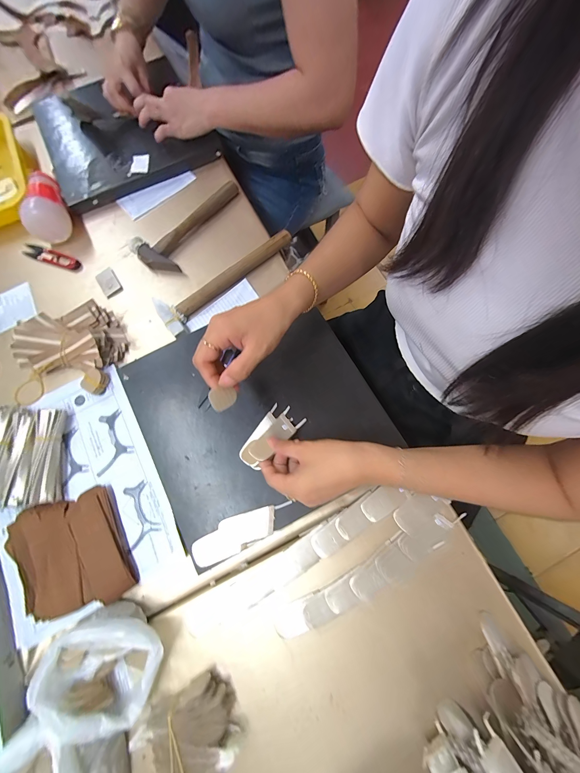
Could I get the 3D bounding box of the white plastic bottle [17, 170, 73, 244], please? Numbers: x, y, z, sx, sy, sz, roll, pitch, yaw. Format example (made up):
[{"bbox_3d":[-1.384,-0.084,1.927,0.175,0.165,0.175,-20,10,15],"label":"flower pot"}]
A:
[{"bbox_3d":[-0.424,-0.304,0.491,0.070,0.069,0.103,-23,74,-8],"label":"white plastic bottle"}]

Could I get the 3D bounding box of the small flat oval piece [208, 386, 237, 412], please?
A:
[{"bbox_3d":[-0.068,0.011,0.290,0.029,0.004,0.024,-30,109,-33],"label":"small flat oval piece"}]

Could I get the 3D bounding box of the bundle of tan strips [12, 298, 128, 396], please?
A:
[{"bbox_3d":[-0.324,-0.069,0.431,0.136,0.042,0.121,20,73,6],"label":"bundle of tan strips"}]

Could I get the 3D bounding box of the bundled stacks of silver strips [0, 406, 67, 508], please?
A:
[{"bbox_3d":[-0.362,0.092,0.387,0.094,0.025,0.130,-5,73,-2],"label":"bundled stacks of silver strips"}]

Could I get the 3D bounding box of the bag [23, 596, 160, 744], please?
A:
[{"bbox_3d":[-0.199,0.304,0.307,0.110,0.064,0.098,14,77,7],"label":"bag"}]

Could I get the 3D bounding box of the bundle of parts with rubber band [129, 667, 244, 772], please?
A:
[{"bbox_3d":[-0.108,0.378,0.294,0.109,0.033,0.099,-19,73,-6],"label":"bundle of parts with rubber band"}]

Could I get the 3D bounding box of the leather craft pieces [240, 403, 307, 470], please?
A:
[{"bbox_3d":[-0.027,0.062,0.370,0.045,0.023,0.090,41,68,11],"label":"leather craft pieces"}]

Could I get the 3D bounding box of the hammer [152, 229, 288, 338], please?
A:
[{"bbox_3d":[-0.107,-0.183,0.463,0.248,0.025,0.074,-42,77,-12],"label":"hammer"}]

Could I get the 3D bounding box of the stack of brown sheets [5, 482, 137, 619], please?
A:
[{"bbox_3d":[-0.275,0.208,0.357,0.118,0.022,0.138,-23,74,-8],"label":"stack of brown sheets"}]

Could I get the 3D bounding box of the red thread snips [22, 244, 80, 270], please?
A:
[{"bbox_3d":[-0.422,-0.228,0.500,0.114,0.013,0.023,20,73,6],"label":"red thread snips"}]

